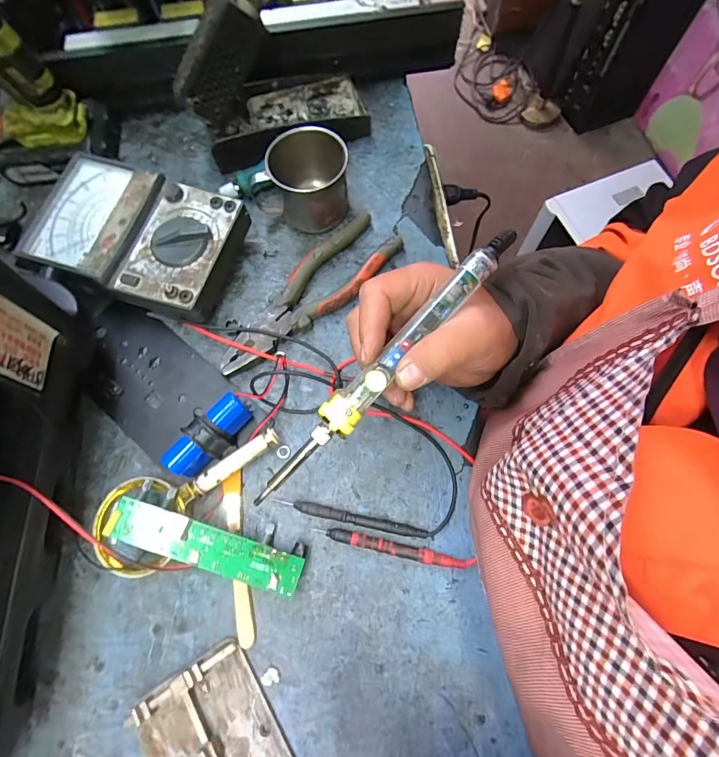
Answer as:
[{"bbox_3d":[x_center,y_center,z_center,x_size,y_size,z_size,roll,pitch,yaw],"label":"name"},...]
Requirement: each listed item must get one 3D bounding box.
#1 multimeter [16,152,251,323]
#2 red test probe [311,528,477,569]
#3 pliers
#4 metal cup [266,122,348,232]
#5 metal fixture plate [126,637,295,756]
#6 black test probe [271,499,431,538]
[{"bbox_3d":[-0.192,-0.120,0.361,0.173,0.052,0.107,19,73,7],"label":"multimeter"},{"bbox_3d":[0.025,0.125,0.302,0.114,0.009,0.010,11,72,4],"label":"red test probe"},{"bbox_3d":[-0.042,-0.070,0.363,0.054,0.015,0.187,38,76,12],"label":"pliers"},{"bbox_3d":[-0.045,-0.176,0.374,0.068,0.059,0.070,0,72,1],"label":"metal cup"},{"bbox_3d":[-0.089,0.244,0.261,0.079,0.017,0.115,-32,74,-9],"label":"metal fixture plate"},{"bbox_3d":[-0.007,0.105,0.310,0.117,0.007,0.008,11,72,4],"label":"black test probe"}]

